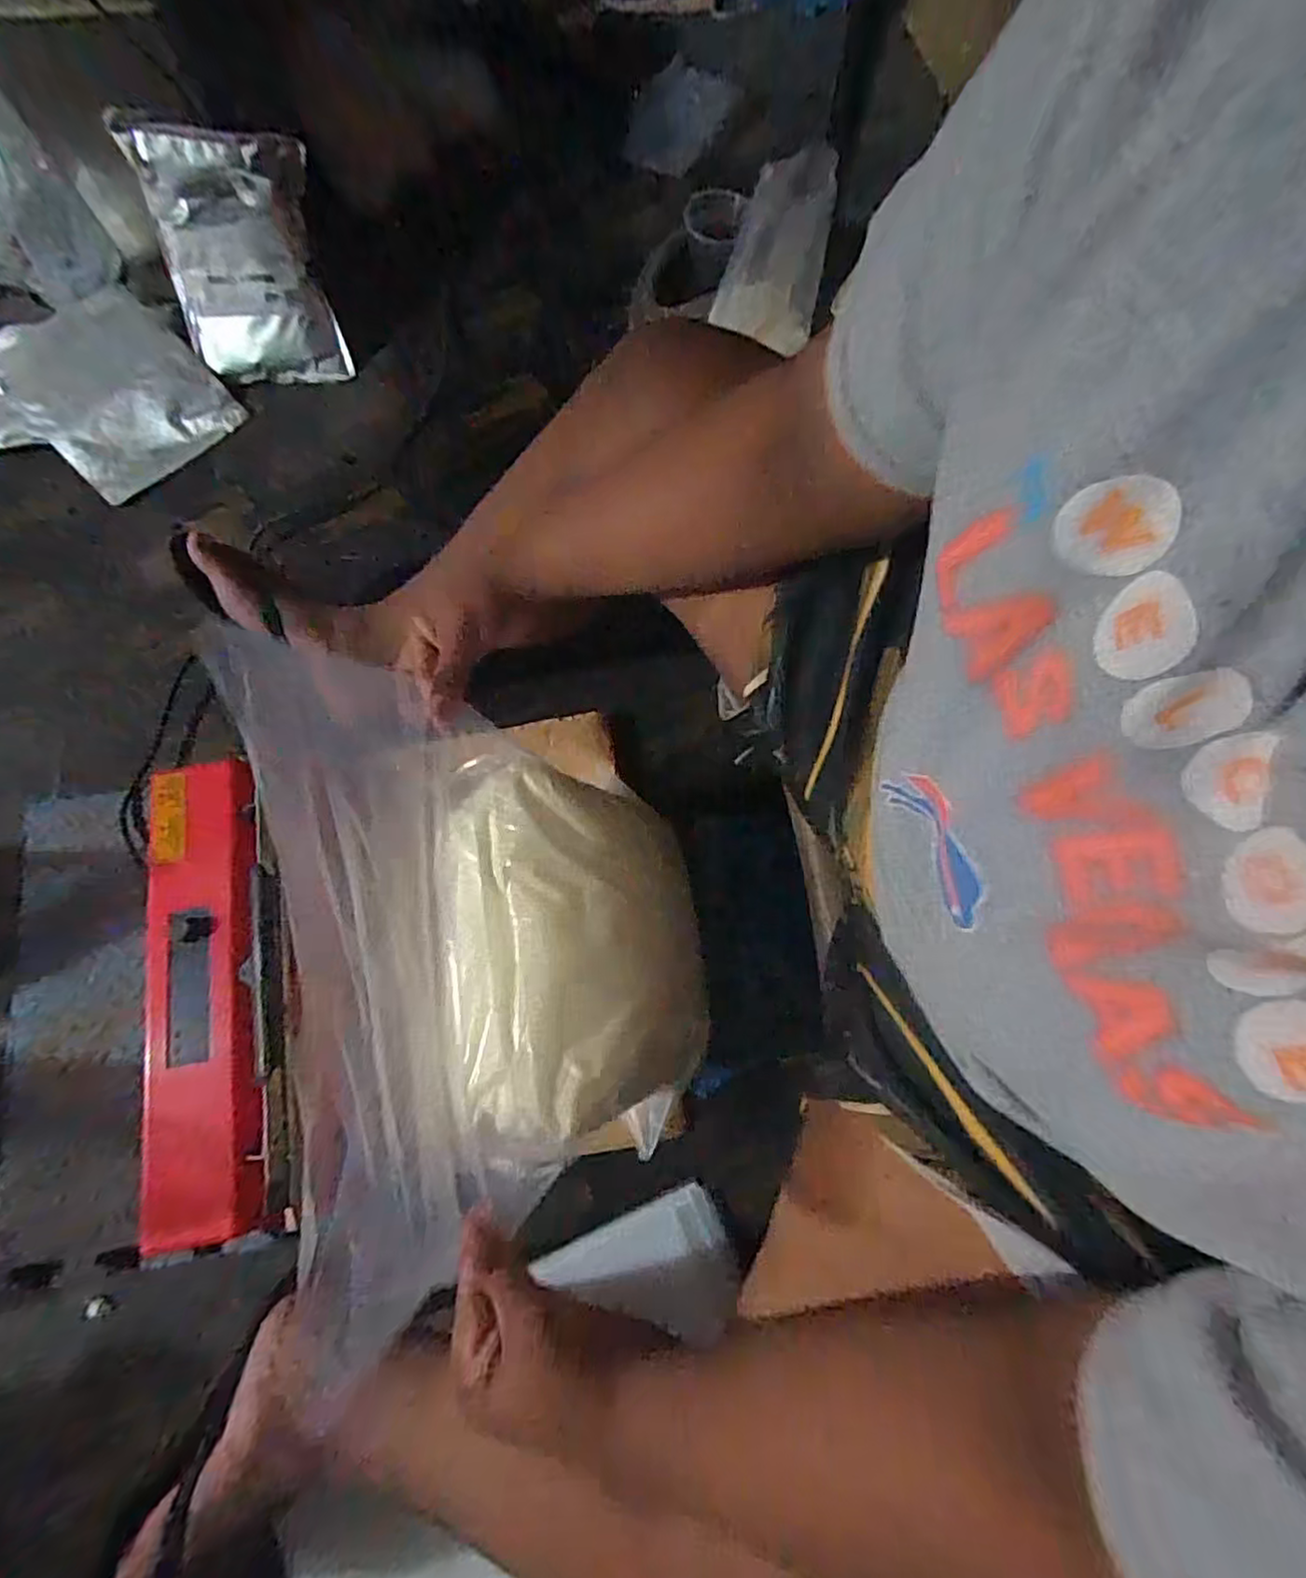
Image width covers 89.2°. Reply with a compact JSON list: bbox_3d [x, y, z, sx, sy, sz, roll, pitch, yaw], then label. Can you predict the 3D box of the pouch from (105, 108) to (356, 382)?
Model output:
[{"bbox_3d":[-0.508,-0.654,0.823,0.197,0.248,0.053,-3,37,-5],"label":"pouch"}]

